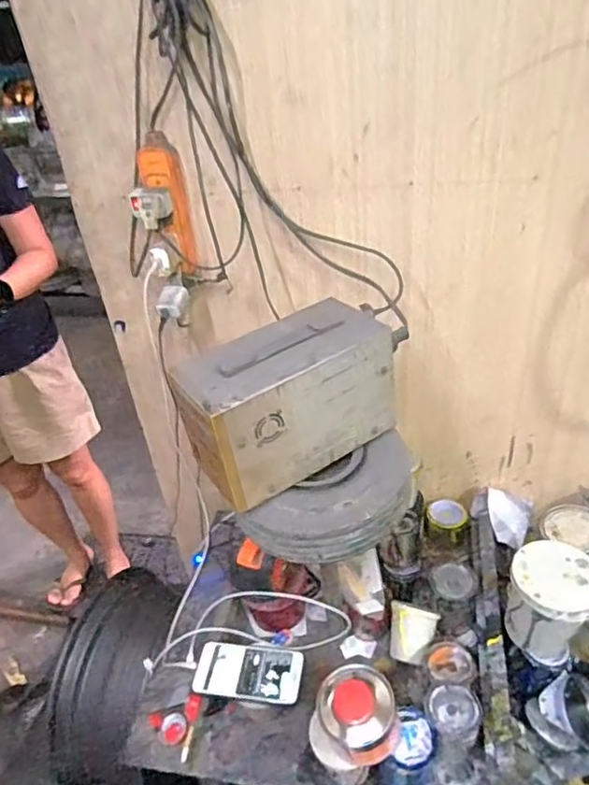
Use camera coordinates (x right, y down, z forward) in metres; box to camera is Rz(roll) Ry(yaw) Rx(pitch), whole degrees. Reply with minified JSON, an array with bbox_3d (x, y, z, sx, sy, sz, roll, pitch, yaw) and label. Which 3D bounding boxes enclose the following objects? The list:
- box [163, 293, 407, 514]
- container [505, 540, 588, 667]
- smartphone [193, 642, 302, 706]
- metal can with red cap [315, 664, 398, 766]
[{"bbox_3d":[-0.002,0.004,0.733,0.261,0.160,0.112,-25,39,-23],"label":"box"},{"bbox_3d":[0.357,0.302,0.815,0.107,0.147,0.109,-5,35,4],"label":"container"},{"bbox_3d":[-0.068,0.410,0.852,0.155,0.011,0.077,3,37,14],"label":"smartphone"},{"bbox_3d":[0.082,0.423,0.774,0.100,0.072,0.103,-12,36,-7],"label":"metal can with red cap"}]

